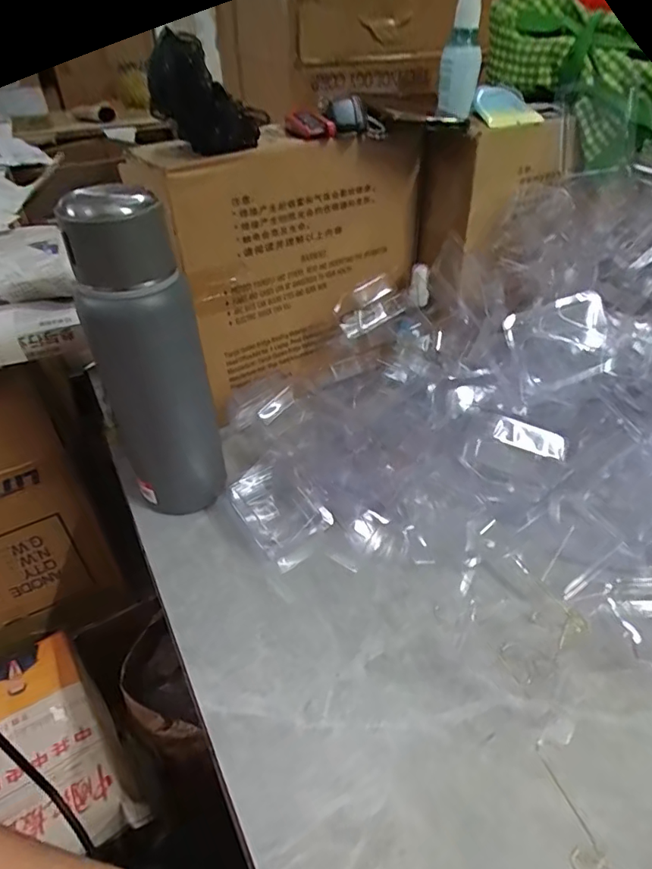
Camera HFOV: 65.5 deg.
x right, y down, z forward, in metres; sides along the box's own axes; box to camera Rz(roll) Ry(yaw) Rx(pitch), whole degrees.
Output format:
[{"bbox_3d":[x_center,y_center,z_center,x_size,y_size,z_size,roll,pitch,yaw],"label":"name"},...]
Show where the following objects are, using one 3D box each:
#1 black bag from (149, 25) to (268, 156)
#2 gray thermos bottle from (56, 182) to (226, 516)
[{"bbox_3d":[-0.097,-0.277,0.417,0.088,0.076,0.059,-12,40,-16],"label":"black bag"},{"bbox_3d":[-0.142,-0.056,0.411,0.079,0.256,0.078,-17,42,-18],"label":"gray thermos bottle"}]

